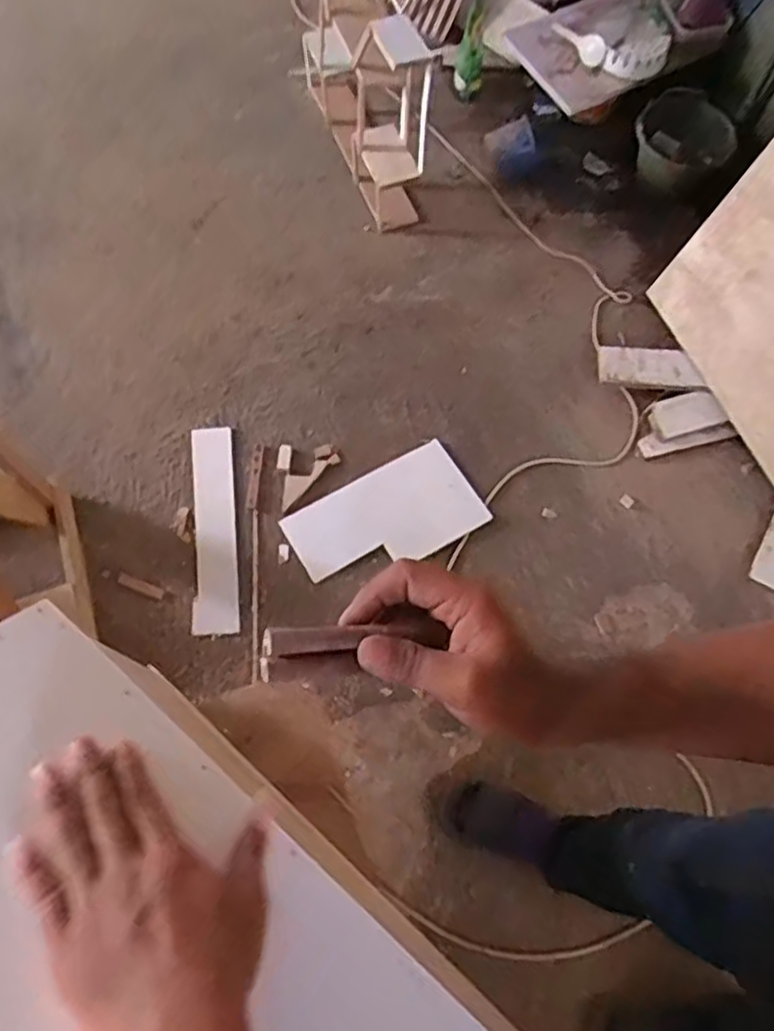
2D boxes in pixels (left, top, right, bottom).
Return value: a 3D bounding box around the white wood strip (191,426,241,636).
[{"bbox_3d":[-0.378,0.024,1.539,0.098,0.021,0.471,-7,73,6],"label":"white wood strip"}]

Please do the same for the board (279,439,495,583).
[{"bbox_3d":[0.000,0.005,1.575,0.424,0.019,0.221,-26,80,-8],"label":"board"}]

